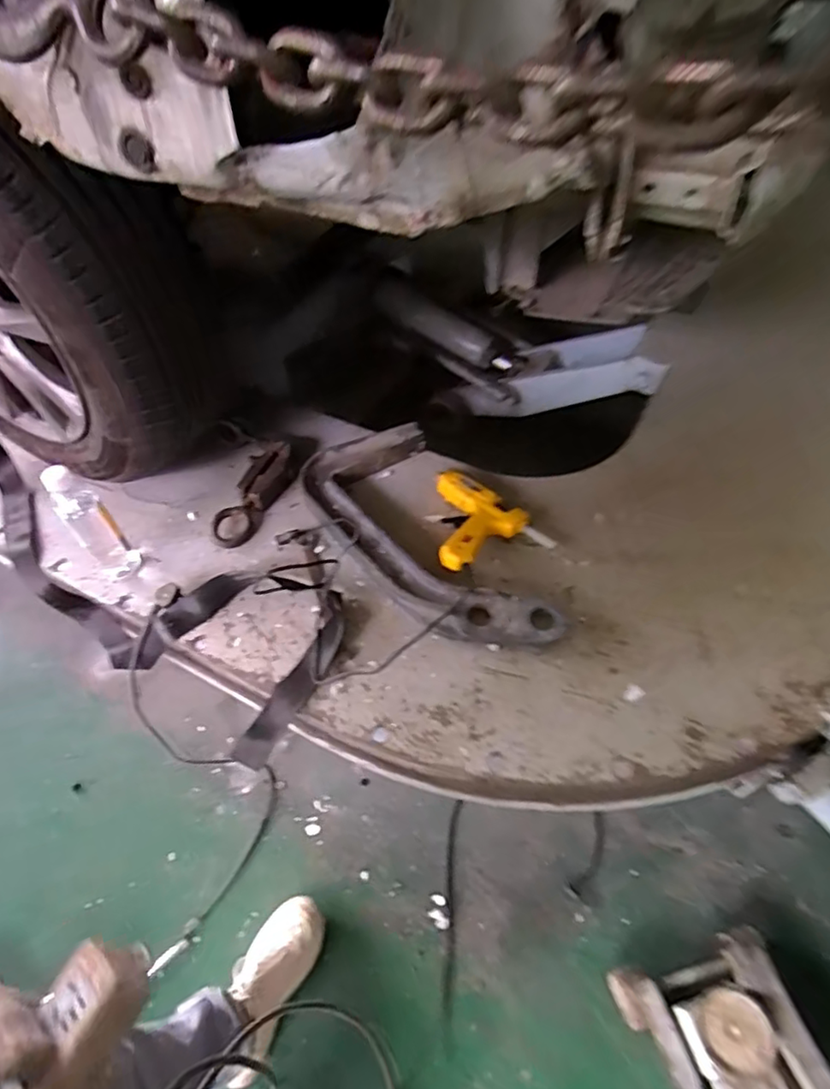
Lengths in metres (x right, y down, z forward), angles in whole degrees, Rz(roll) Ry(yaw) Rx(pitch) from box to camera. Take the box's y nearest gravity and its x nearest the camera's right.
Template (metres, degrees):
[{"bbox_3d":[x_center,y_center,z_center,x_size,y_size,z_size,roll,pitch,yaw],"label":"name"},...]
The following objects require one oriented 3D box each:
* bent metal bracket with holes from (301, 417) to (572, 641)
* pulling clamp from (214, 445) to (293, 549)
[{"bbox_3d":[0.001,-0.014,0.941,0.214,0.057,0.501,-26,55,-14],"label":"bent metal bracket with holes"},{"bbox_3d":[-0.269,-0.084,1.020,0.076,0.044,0.208,18,68,17],"label":"pulling clamp"}]

